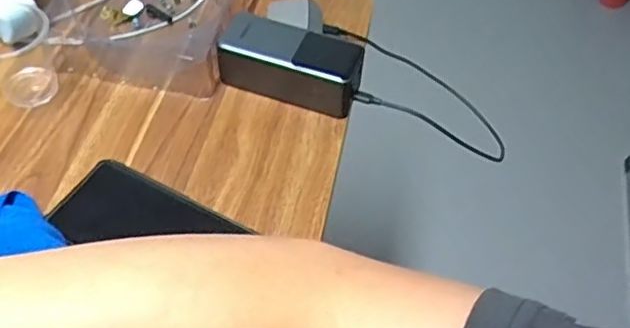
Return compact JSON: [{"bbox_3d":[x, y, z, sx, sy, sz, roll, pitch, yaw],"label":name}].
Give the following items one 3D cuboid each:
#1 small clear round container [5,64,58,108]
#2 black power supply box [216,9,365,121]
[{"bbox_3d":[-0.265,-0.073,0.562,0.045,0.008,0.043,1,53,-2],"label":"small clear round container"},{"bbox_3d":[-0.022,-0.097,0.572,0.135,0.054,0.063,15,54,9],"label":"black power supply box"}]

